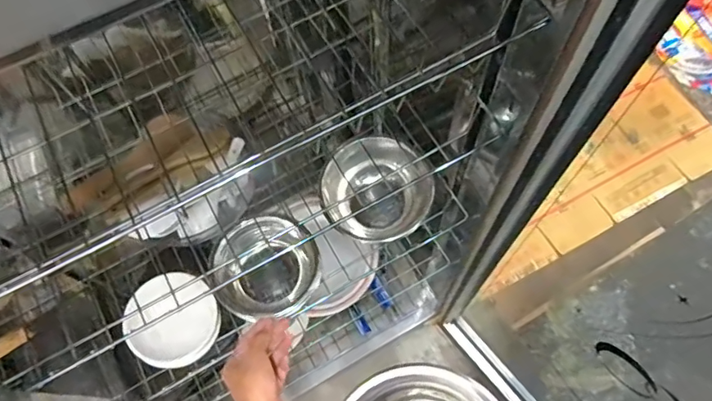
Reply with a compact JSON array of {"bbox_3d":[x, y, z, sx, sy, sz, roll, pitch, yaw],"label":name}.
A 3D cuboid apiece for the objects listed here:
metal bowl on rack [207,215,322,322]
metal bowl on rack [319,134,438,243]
[{"bbox_3d":[-0.127,0.099,0.723,0.144,0.078,0.122,-18,67,-5],"label":"metal bowl on rack"},{"bbox_3d":[0.036,-0.016,0.779,0.167,0.065,0.166,3,112,7],"label":"metal bowl on rack"}]

